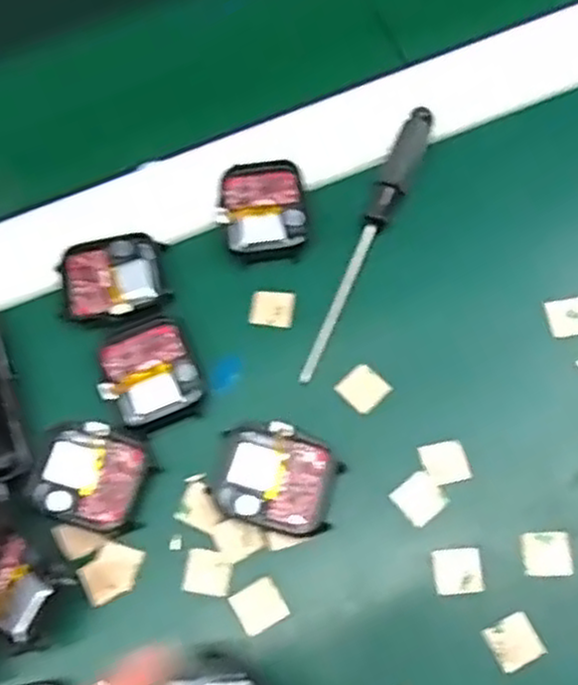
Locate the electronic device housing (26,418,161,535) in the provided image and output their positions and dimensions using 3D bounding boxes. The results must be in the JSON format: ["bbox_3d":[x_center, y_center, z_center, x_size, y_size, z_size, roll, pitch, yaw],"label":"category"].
[{"bbox_3d":[-0.076,0.051,0.298,0.043,0.005,0.037,18,71,10],"label":"electronic device housing"}]

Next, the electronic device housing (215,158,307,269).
[{"bbox_3d":[-0.011,-0.057,0.334,0.037,0.007,0.045,-7,69,0],"label":"electronic device housing"}]

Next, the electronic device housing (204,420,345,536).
[{"bbox_3d":[-0.005,0.051,0.292,0.046,0.010,0.037,14,70,8],"label":"electronic device housing"}]

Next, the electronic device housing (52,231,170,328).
[{"bbox_3d":[-0.073,-0.026,0.325,0.043,0.004,0.038,-11,69,-1],"label":"electronic device housing"}]

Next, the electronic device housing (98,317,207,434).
[{"bbox_3d":[-0.056,0.012,0.309,0.036,0.006,0.043,-20,69,-5],"label":"electronic device housing"}]

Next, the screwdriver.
[{"bbox_3d":[0.034,-0.043,0.325,0.014,0.010,0.130,19,71,10],"label":"screwdriver"}]

